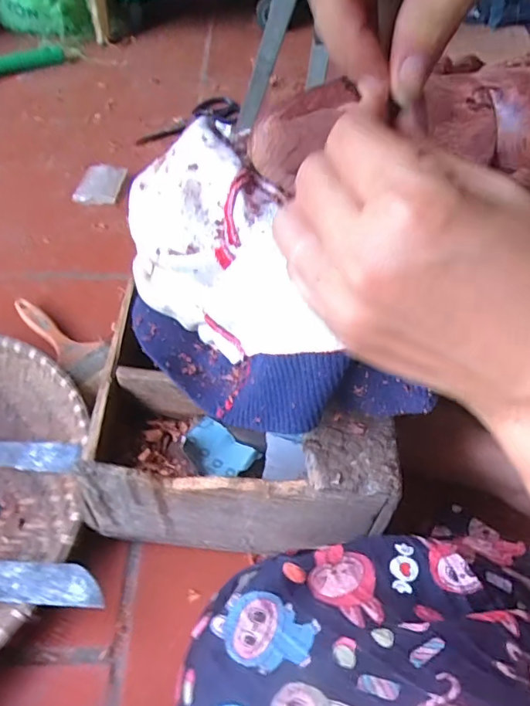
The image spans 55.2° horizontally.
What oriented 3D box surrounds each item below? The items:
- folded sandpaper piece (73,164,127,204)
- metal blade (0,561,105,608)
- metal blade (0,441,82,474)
[{"bbox_3d":[-0.232,-0.245,0.725,0.058,0.016,0.090,6,49,3],"label":"folded sandpaper piece"},{"bbox_3d":[-0.200,0.165,0.370,0.175,0.004,0.028,-2,49,10],"label":"metal blade"},{"bbox_3d":[-0.225,0.088,0.451,0.123,0.009,0.026,7,49,4],"label":"metal blade"}]

